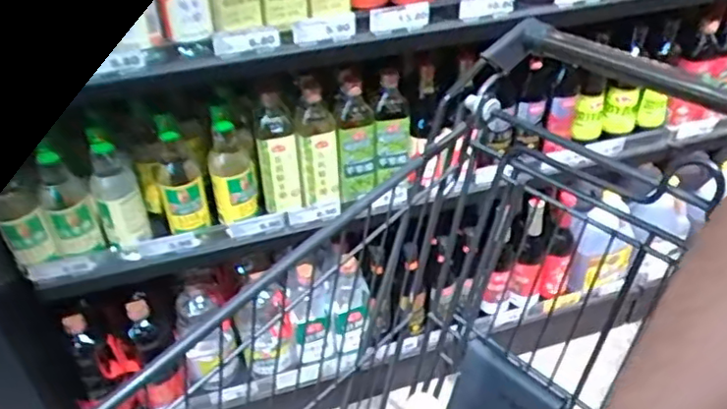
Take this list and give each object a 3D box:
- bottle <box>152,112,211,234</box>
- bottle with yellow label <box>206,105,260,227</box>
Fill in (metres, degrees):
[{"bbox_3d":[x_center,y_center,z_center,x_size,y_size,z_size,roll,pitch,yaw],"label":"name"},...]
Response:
[{"bbox_3d":[-0.286,-0.056,0.949,0.066,0.198,0.062,-14,38,-14],"label":"bottle"},{"bbox_3d":[-0.210,-0.069,0.985,0.072,0.189,0.087,-10,38,-10],"label":"bottle with yellow label"}]

